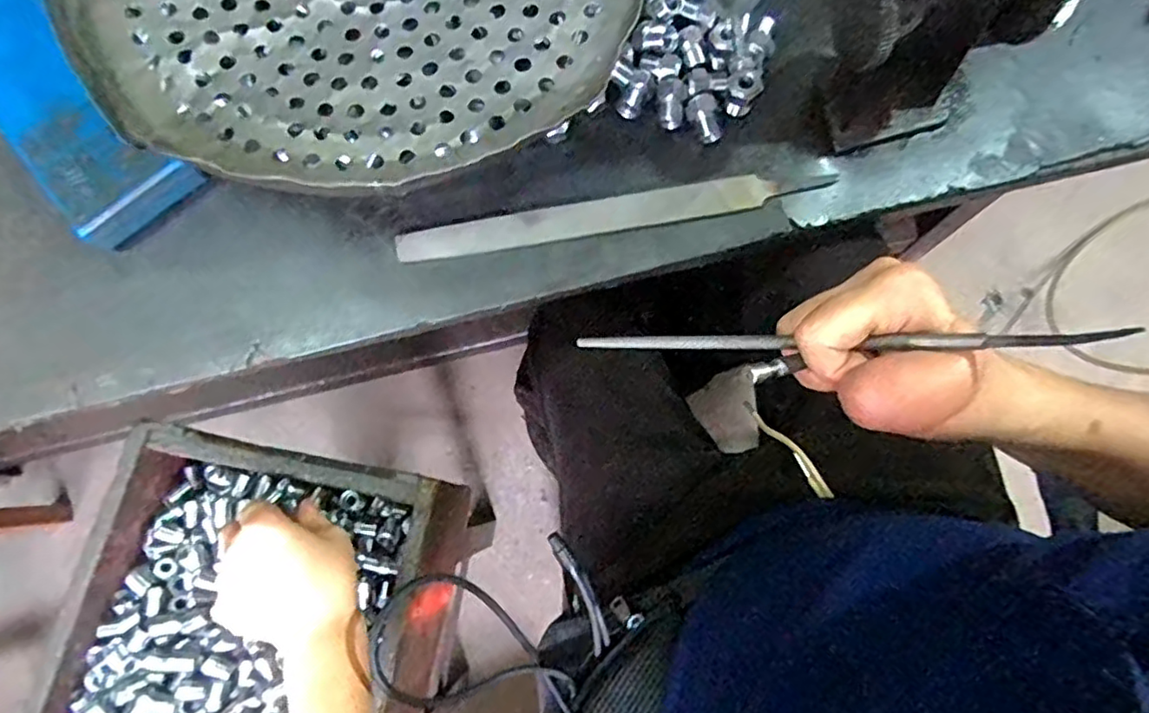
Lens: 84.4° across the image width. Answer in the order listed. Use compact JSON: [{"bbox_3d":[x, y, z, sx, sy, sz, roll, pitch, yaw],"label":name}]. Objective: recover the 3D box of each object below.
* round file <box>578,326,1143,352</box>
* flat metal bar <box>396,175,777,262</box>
[{"bbox_3d":[0.096,-0.007,0.286,0.234,0.006,0.007,0,74,38],"label":"round file"},{"bbox_3d":[0.006,-0.093,0.426,0.248,0.008,0.021,-8,77,0],"label":"flat metal bar"}]

